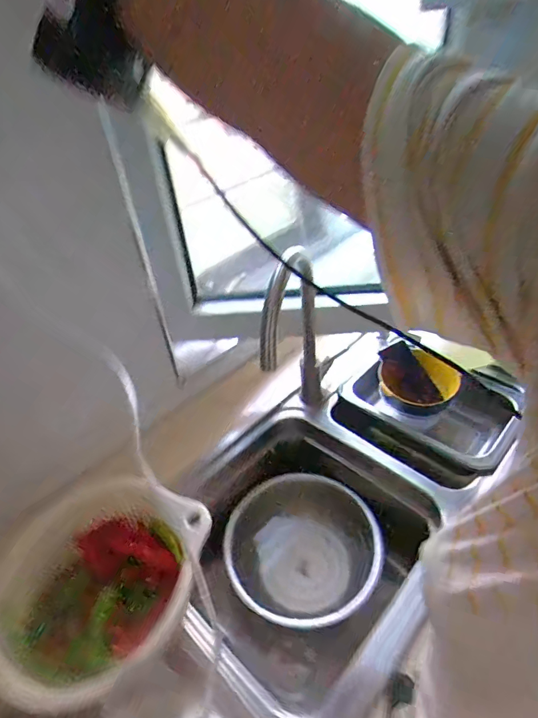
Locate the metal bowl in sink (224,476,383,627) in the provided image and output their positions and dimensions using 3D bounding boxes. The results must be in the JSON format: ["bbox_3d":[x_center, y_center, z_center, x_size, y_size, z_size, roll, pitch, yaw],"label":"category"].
[{"bbox_3d":[0.056,0.343,0.771,0.259,0.108,0.238,-4,40,3],"label":"metal bowl in sink"}]

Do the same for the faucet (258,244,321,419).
[{"bbox_3d":[0.046,-0.002,0.702,0.042,0.351,0.241,8,42,17],"label":"faucet"}]

